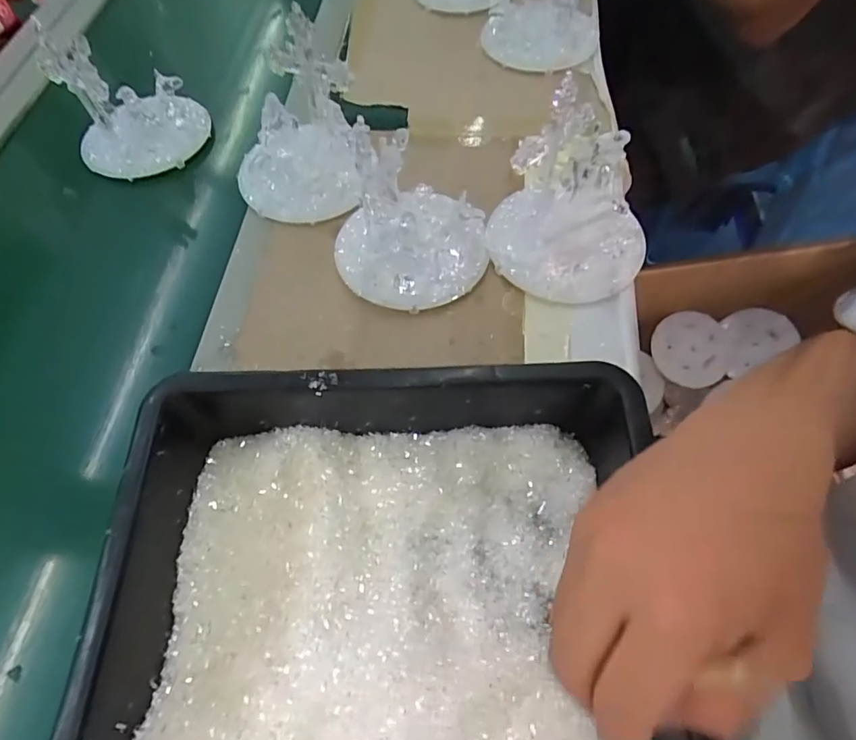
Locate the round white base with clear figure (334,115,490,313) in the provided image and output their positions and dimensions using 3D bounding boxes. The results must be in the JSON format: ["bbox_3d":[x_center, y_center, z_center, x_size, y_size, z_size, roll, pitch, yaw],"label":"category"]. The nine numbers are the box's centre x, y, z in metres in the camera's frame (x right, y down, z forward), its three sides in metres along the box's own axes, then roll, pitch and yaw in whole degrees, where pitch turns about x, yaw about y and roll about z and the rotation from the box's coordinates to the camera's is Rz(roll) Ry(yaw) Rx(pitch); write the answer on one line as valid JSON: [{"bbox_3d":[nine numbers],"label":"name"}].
[{"bbox_3d":[-0.014,-0.117,0.410,0.118,0.085,0.109,-1,61,1],"label":"round white base with clear figure"}]

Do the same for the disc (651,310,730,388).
[{"bbox_3d":[0.454,-0.036,0.892,0.125,0.022,0.125,0,87,8],"label":"disc"}]

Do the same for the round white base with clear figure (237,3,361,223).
[{"bbox_3d":[-0.120,-0.214,0.445,0.112,0.122,0.113,-1,61,1],"label":"round white base with clear figure"}]

